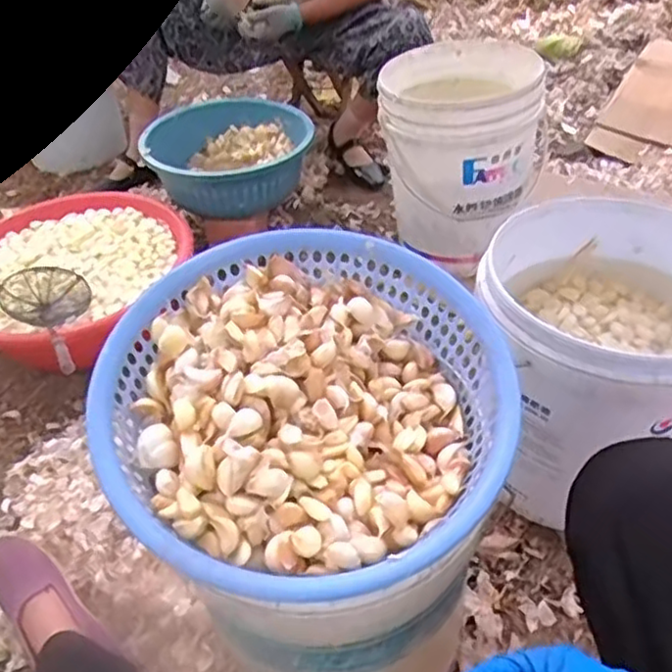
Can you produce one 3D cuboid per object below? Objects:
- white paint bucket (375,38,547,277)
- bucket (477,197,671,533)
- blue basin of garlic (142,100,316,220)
[{"bbox_3d":[0.248,-0.358,1.347,0.272,0.317,0.285,13,44,20],"label":"white paint bucket"},{"bbox_3d":[0.337,0.038,0.860,0.274,0.286,0.300,27,50,32],"label":"bucket"},{"bbox_3d":[-0.238,-0.395,1.509,0.362,0.124,0.283,-2,41,3],"label":"blue basin of garlic"}]

